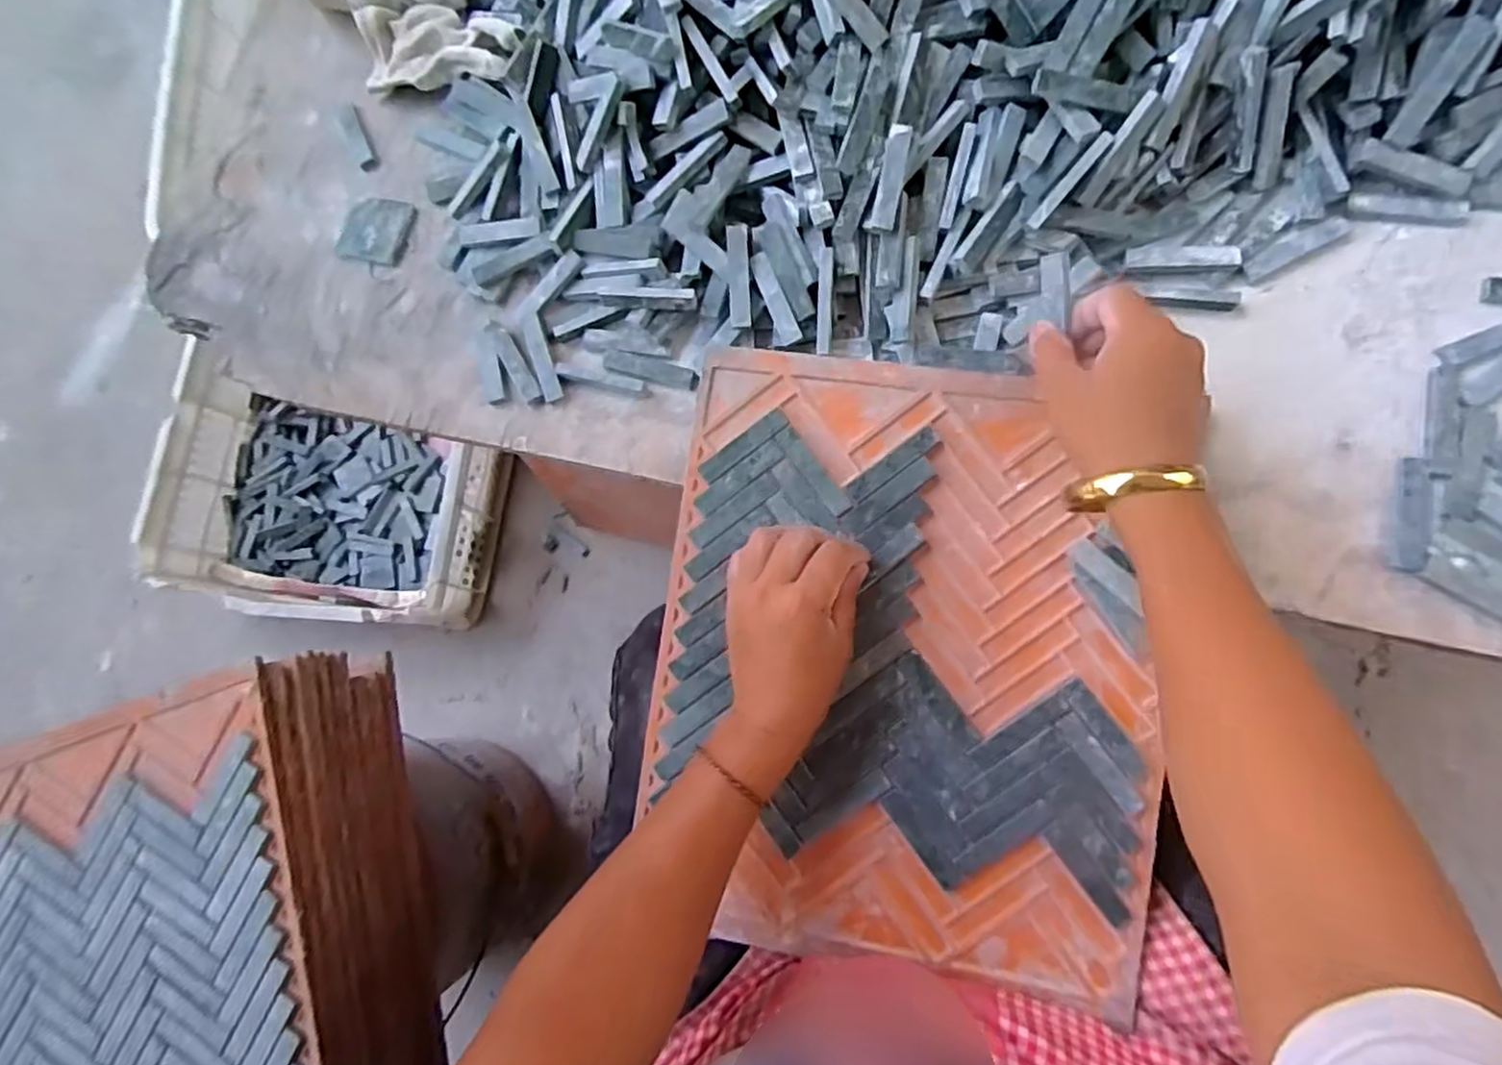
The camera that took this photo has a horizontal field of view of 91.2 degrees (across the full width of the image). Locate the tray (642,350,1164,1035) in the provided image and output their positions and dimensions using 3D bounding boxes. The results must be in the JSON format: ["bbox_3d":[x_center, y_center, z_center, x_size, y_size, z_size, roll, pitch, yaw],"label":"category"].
[{"bbox_3d":[0.086,0.074,0.434,0.286,0.016,0.349,5,86,9],"label":"tray"}]

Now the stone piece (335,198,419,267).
[{"bbox_3d":[-0.279,-0.224,0.546,0.050,0.008,0.050,14,82,5],"label":"stone piece"}]

